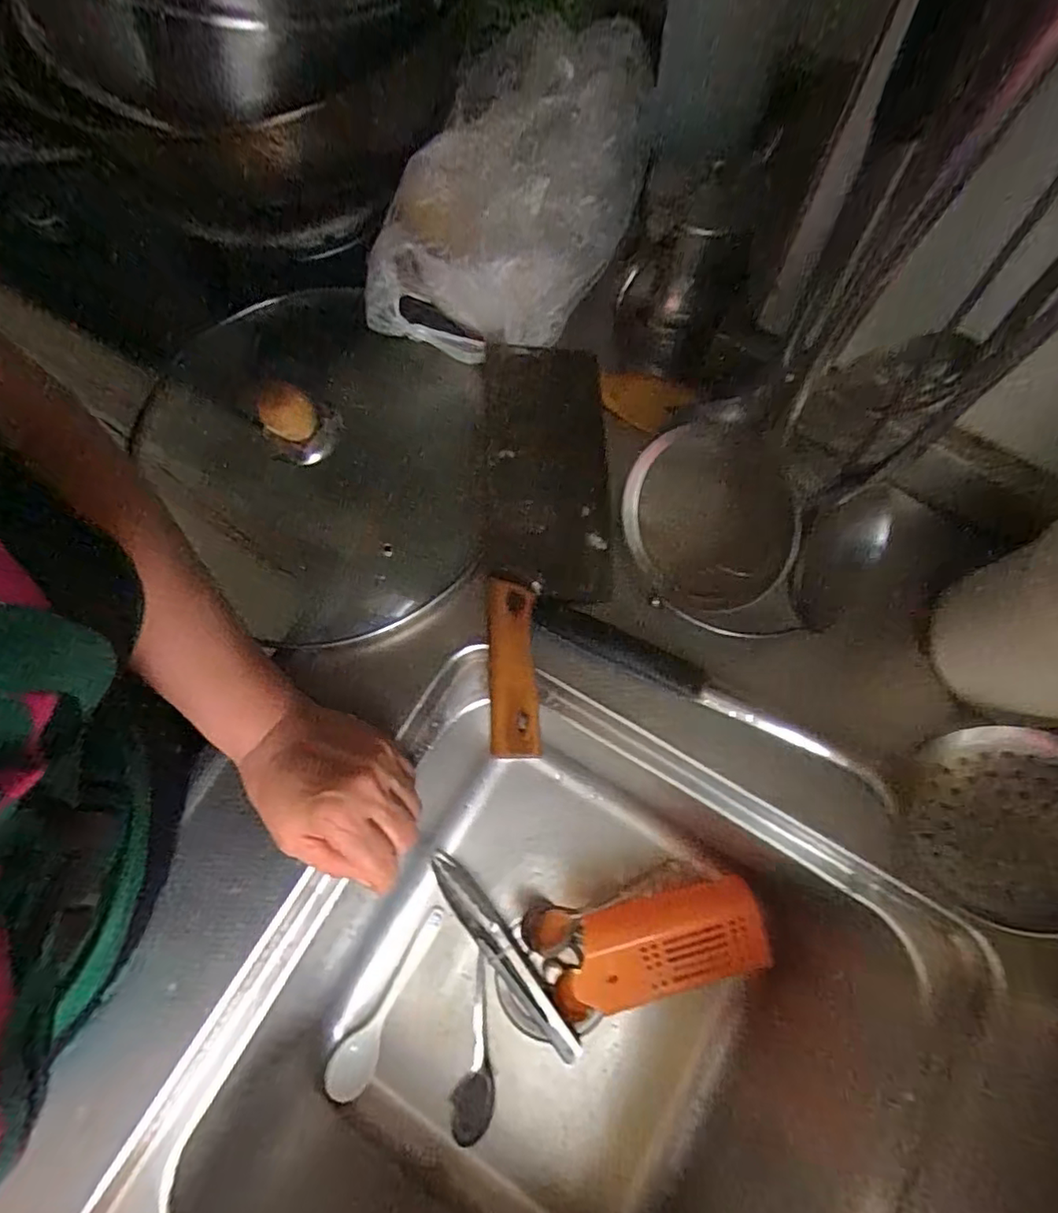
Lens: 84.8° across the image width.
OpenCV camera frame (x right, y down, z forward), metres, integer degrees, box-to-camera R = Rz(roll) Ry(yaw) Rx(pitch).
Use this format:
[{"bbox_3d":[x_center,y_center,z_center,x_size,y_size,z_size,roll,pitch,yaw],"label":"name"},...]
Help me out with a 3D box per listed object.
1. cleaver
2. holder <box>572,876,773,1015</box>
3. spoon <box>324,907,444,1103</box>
[{"bbox_3d":[0.014,-0.055,0.415,0.092,0.022,0.307,-1,71,1],"label":"cleaver"},{"bbox_3d":[0.121,0.304,0.521,0.168,0.070,0.080,-13,72,-3],"label":"holder"},{"bbox_3d":[-0.135,0.364,0.538,0.037,0.013,0.168,23,74,9],"label":"spoon"}]

